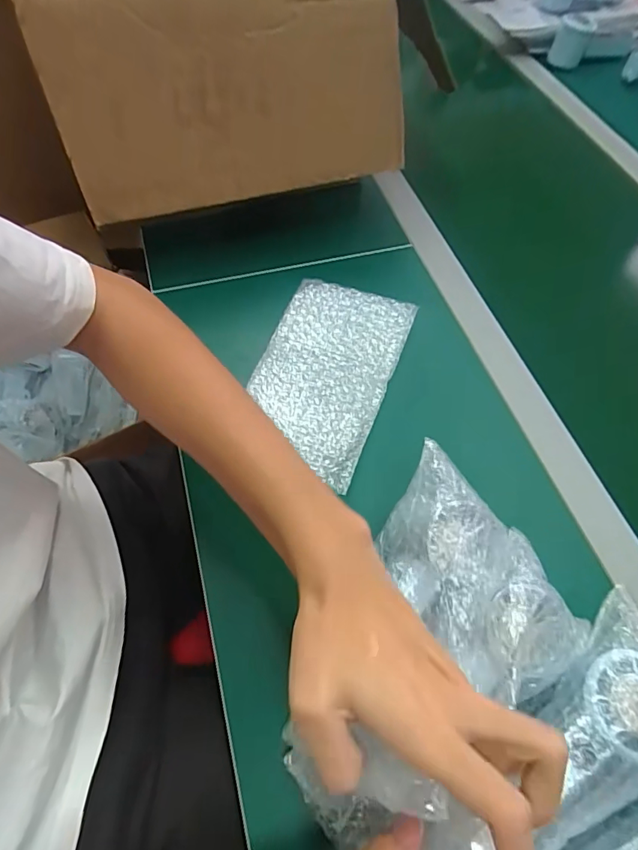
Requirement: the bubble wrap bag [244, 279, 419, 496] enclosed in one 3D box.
[{"bbox_3d":[0.004,-0.051,0.438,0.120,0.017,0.201,19,66,10],"label":"bubble wrap bag"}]

